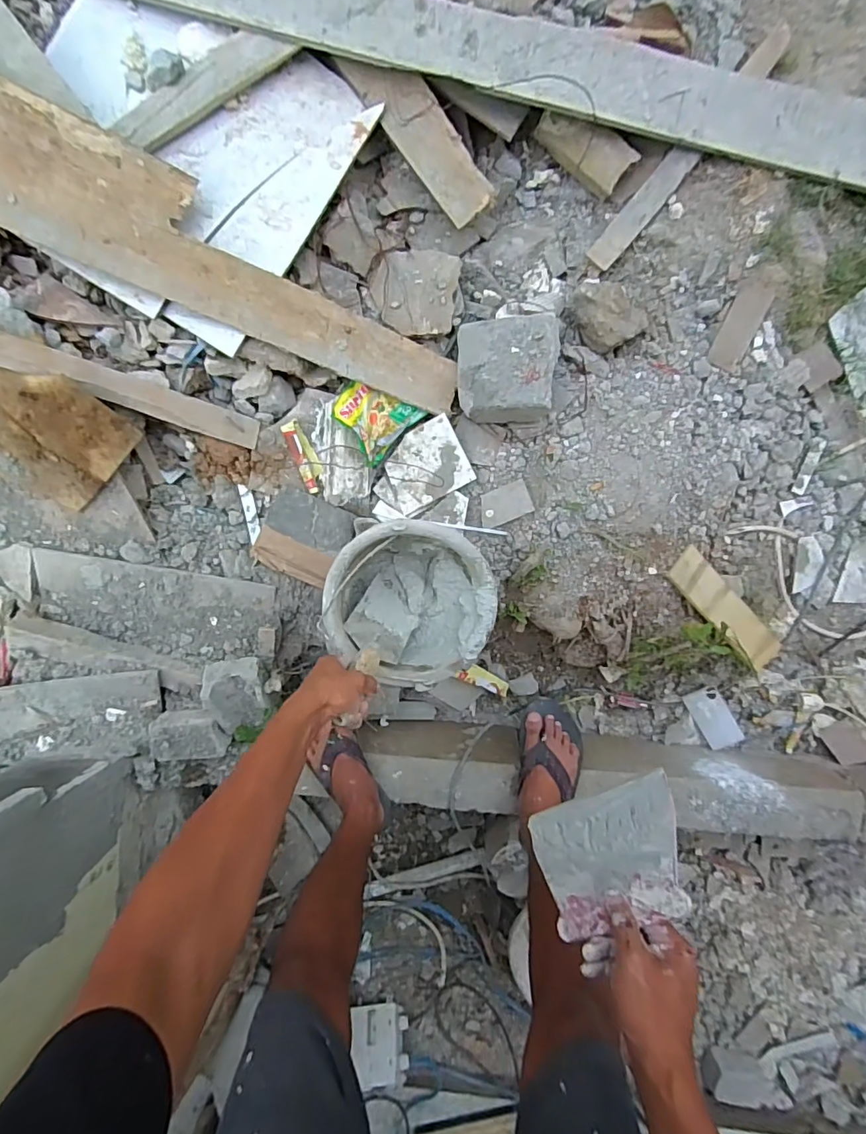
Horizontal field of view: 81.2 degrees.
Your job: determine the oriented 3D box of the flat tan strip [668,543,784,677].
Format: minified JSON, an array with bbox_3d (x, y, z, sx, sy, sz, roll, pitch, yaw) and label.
[{"bbox_3d":[0.544,0.082,0.933,0.282,0.022,0.070,42,96,-13],"label":"flat tan strip"}]

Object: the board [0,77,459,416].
[{"bbox_3d":[-0.393,-0.474,0.737,0.946,0.055,0.183,22,95,-18],"label":"board"}]

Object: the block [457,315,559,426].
[{"bbox_3d":[0.120,-0.320,0.824,0.156,0.073,0.159,1,94,5],"label":"block"}]

